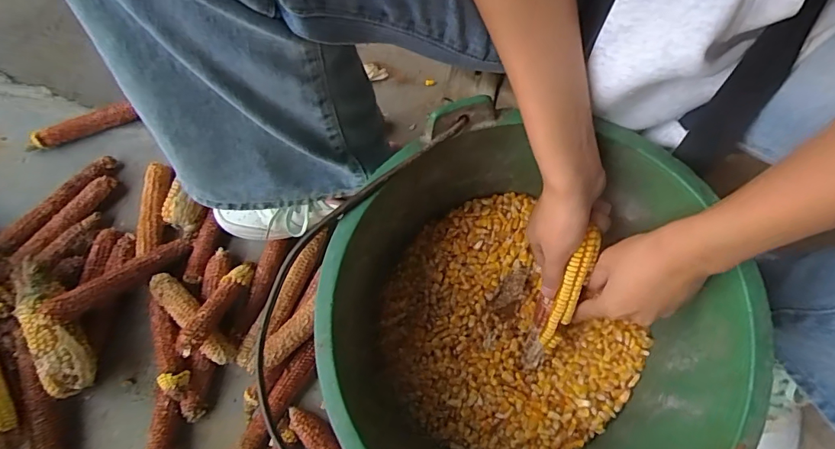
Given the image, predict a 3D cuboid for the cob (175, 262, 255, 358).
[{"bbox_3d":[-0.228,0.089,0.517,0.028,0.021,0.131,11,35,5],"label":"cob"}]

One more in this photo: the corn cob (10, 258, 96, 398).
[{"bbox_3d":[-0.424,0.113,0.523,0.055,0.043,0.182,-39,76,-9],"label":"corn cob"}]

